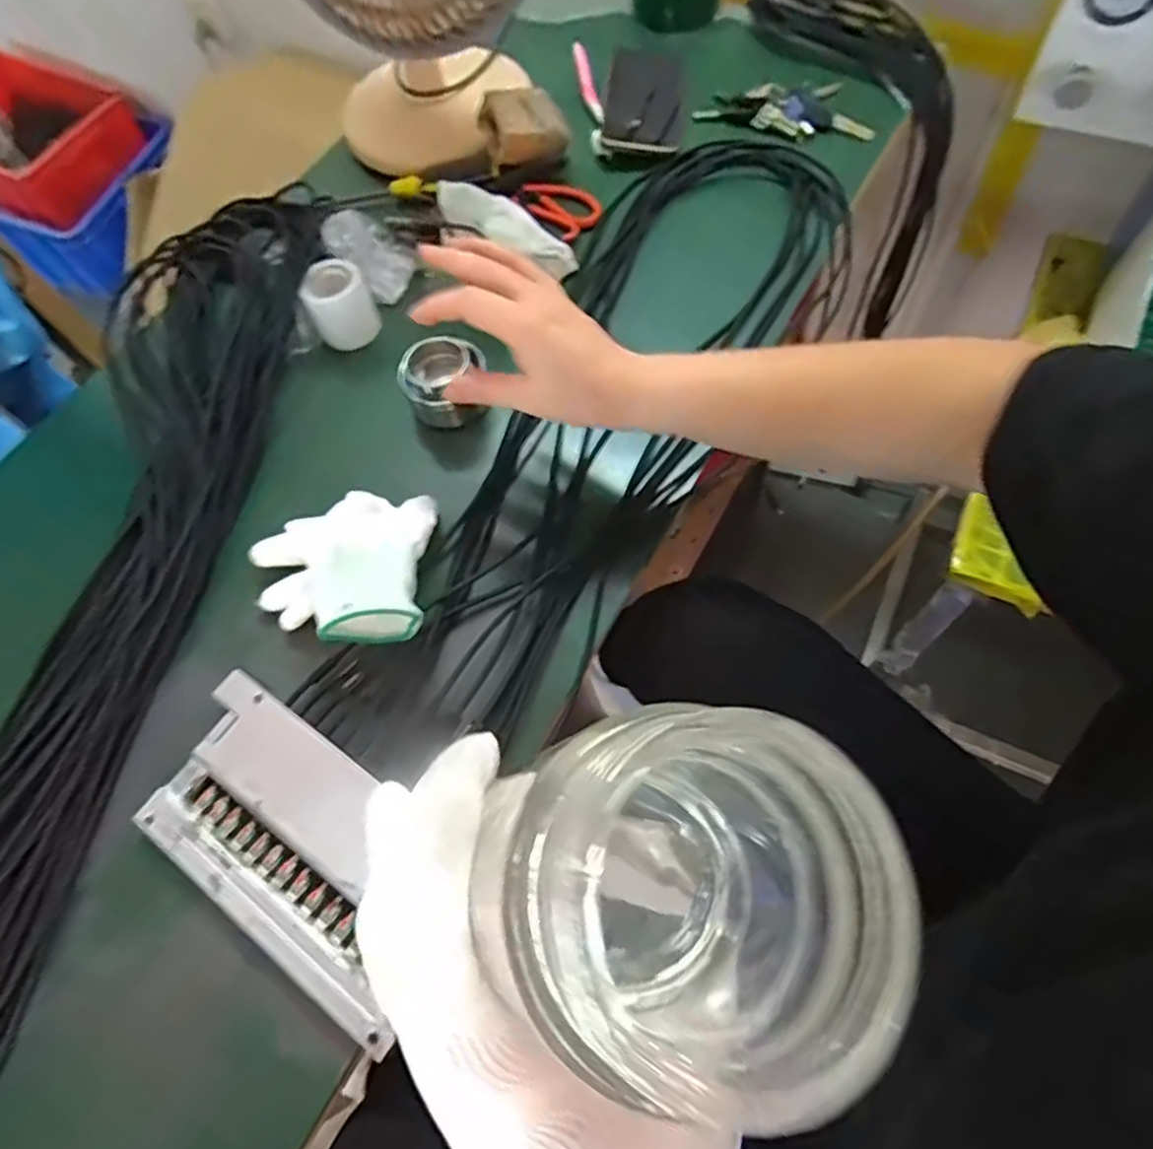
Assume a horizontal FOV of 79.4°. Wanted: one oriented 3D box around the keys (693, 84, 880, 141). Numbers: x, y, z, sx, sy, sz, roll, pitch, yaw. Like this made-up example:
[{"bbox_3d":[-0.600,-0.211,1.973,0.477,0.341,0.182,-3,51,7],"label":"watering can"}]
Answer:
[{"bbox_3d":[0.200,-0.438,0.664,0.164,0.035,0.061,30,70,19],"label":"keys"}]

